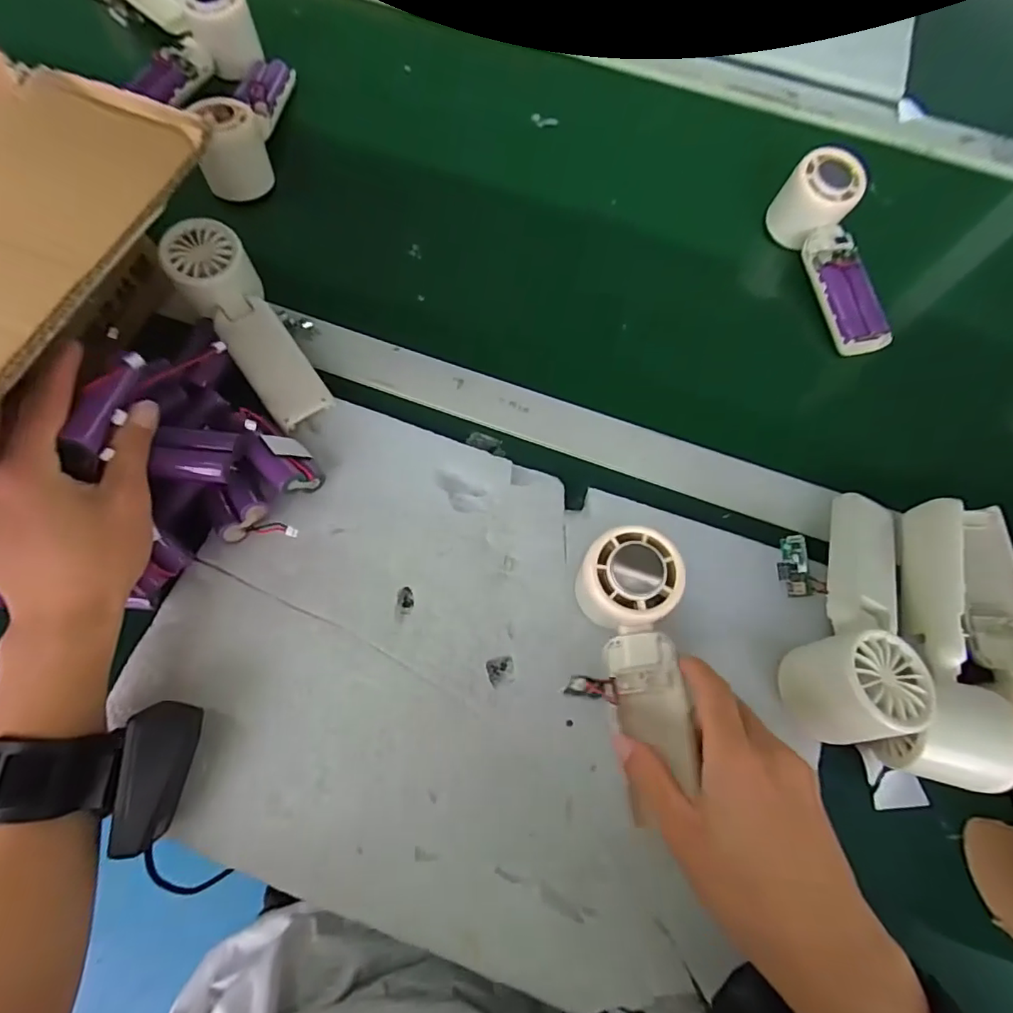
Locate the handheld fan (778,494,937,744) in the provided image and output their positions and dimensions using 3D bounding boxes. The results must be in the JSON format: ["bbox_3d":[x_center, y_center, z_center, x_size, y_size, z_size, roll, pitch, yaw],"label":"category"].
[{"bbox_3d":[0.216,0.060,0.326,0.056,0.048,0.164,26,58,7],"label":"handheld fan"}]

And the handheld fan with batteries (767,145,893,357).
[{"bbox_3d":[0.276,-0.208,0.431,0.049,0.052,0.157,-14,71,-7],"label":"handheld fan with batteries"}]

